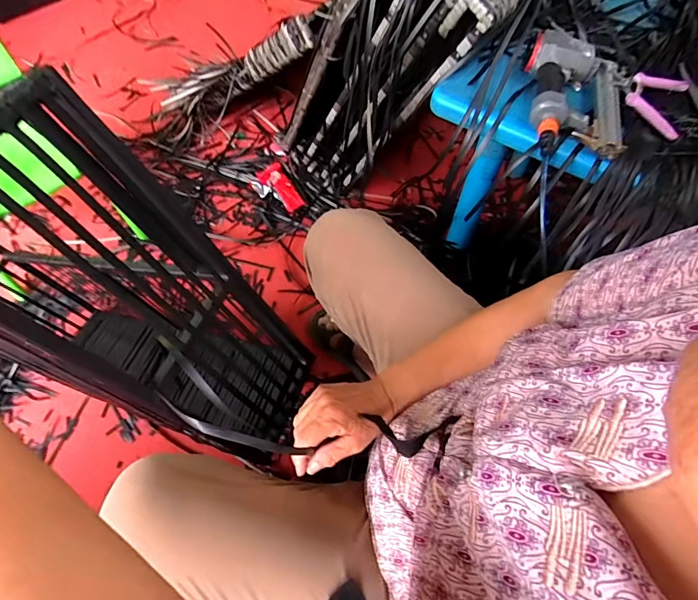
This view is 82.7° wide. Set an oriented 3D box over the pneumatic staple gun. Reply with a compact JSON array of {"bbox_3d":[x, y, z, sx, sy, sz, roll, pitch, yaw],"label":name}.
[{"bbox_3d":[0.367,-0.324,0.630,0.152,0.047,0.254,11,61,5],"label":"pneumatic staple gun"}]

